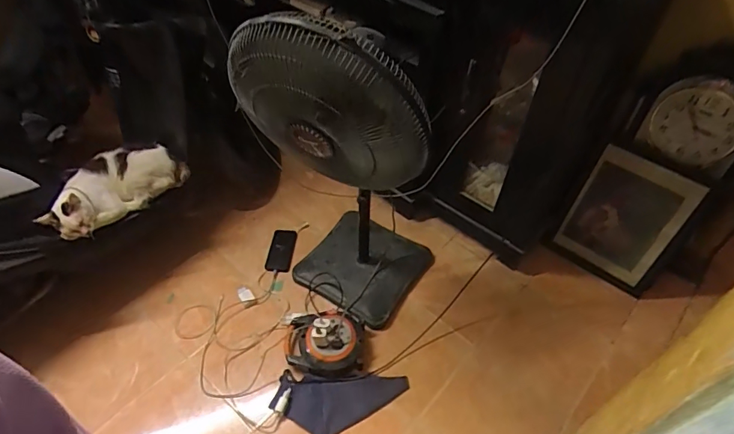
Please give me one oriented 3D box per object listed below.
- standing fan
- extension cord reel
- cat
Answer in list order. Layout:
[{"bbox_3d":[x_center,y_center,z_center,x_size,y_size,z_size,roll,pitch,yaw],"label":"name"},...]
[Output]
[{"bbox_3d":[-0.033,-0.112,1.243,0.463,0.966,0.395,13,50,10],"label":"standing fan"},{"bbox_3d":[-0.121,0.366,1.373,0.232,0.088,0.191,-5,49,-7],"label":"extension cord reel"},{"bbox_3d":[-0.716,-0.084,1.337,0.159,0.138,0.388,33,56,24],"label":"cat"}]

